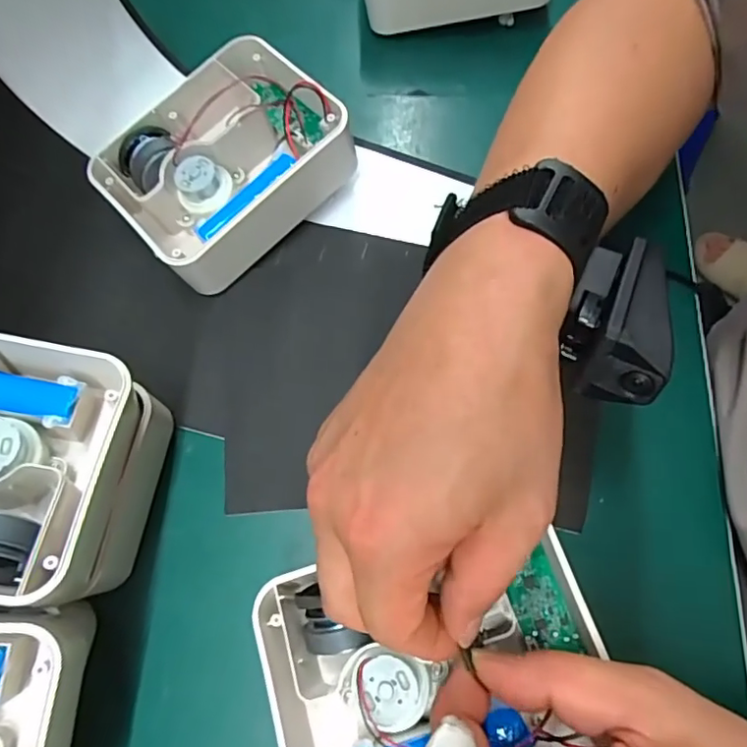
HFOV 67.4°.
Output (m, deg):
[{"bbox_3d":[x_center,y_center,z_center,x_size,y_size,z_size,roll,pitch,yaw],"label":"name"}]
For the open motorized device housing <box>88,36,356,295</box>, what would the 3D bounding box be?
[{"bbox_3d":[-0.083,-0.120,0.325,0.130,0.054,0.106,-43,72,-12],"label":"open motorized device housing"}]

